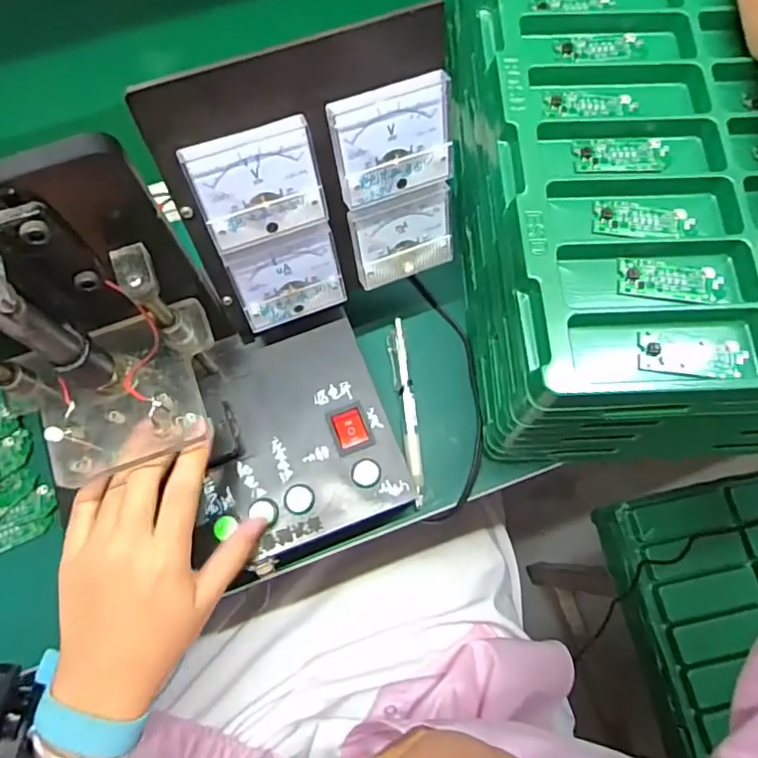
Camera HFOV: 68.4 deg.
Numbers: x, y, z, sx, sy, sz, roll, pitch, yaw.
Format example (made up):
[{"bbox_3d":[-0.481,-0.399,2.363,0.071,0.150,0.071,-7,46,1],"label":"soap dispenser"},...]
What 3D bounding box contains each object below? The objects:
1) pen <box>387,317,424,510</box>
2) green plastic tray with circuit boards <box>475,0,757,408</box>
[{"bbox_3d":[0.022,0.023,0.420,0.014,0.006,0.142,-8,73,-3],"label":"pen"},{"bbox_3d":[0.256,-0.179,0.360,0.372,0.044,0.384,-4,73,-2],"label":"green plastic tray with circuit boards"}]

